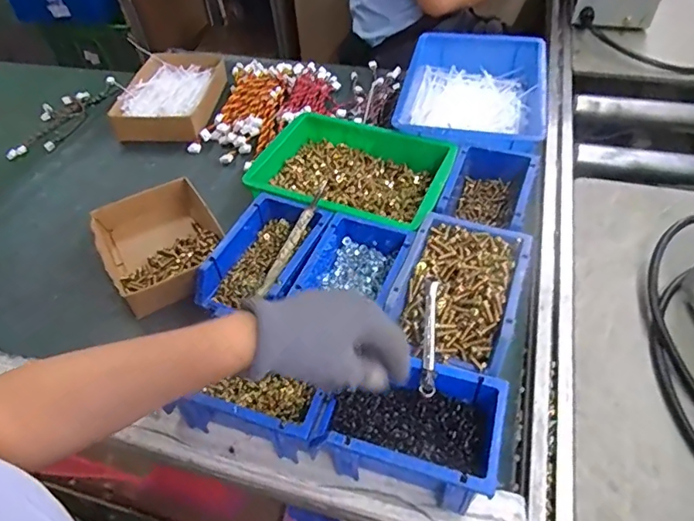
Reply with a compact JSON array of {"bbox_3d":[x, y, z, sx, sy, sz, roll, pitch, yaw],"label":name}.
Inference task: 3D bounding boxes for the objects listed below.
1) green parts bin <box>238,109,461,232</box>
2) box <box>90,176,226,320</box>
[{"bbox_3d":[0.011,-0.109,0.677,0.240,0.080,0.189,17,53,18],"label":"green parts bin"},{"bbox_3d":[-0.234,-0.019,0.639,0.144,0.050,0.186,-27,53,-18],"label":"box"}]

